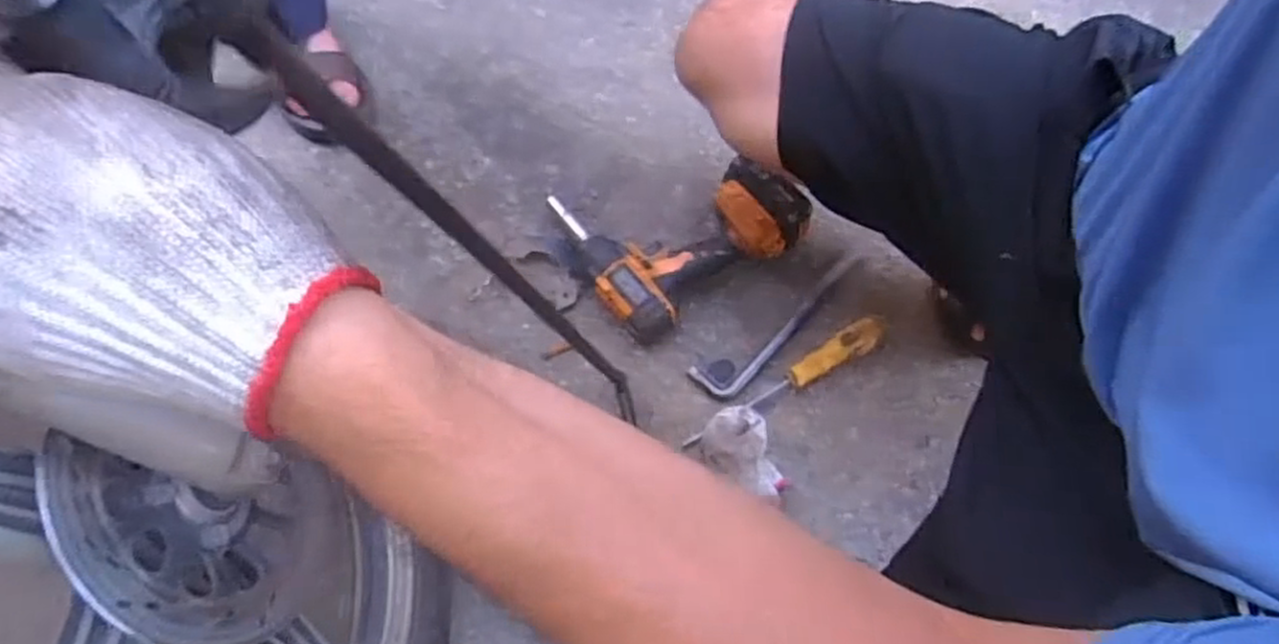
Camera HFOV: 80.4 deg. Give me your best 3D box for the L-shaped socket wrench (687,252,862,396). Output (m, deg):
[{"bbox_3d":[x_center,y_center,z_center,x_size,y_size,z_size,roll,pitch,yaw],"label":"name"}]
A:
[{"bbox_3d":[0.167,0.006,0.850,0.238,0.017,0.050,-33,70,-11],"label":"L-shaped socket wrench"}]

